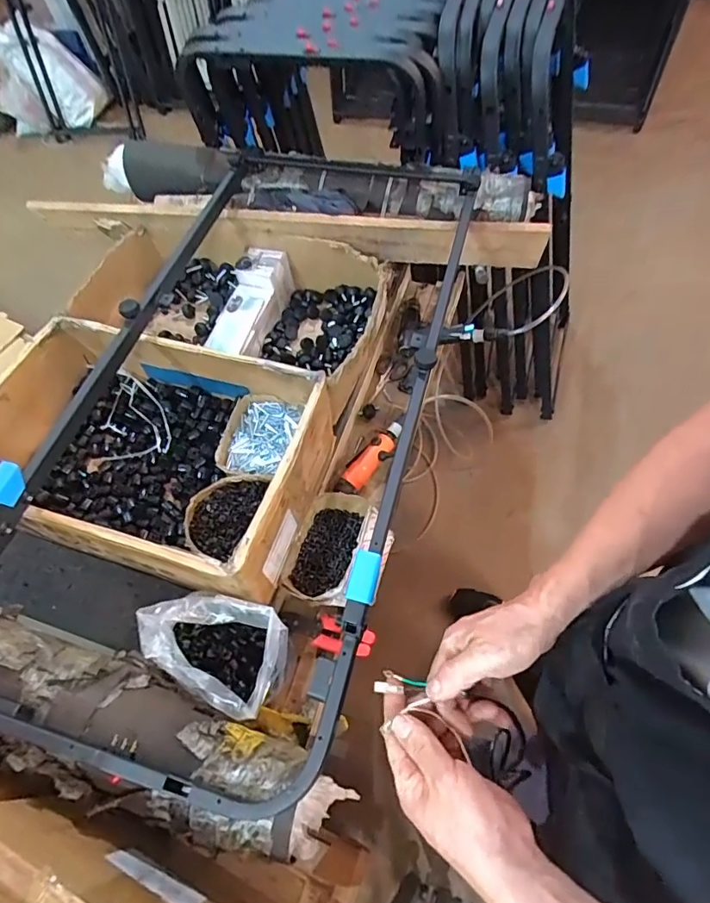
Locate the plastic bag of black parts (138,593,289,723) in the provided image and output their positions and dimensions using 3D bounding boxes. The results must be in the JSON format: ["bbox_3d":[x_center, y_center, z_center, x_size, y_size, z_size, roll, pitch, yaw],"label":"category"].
[{"bbox_3d":[-0.178,0.257,0.666,0.177,0.130,0.120,20,63,15],"label":"plastic bag of black parts"}]

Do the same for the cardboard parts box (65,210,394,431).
[{"bbox_3d":[-0.228,-0.294,1.020,0.589,0.142,0.346,17,62,14],"label":"cardboard parts box"}]

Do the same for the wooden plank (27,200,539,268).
[{"bbox_3d":[-0.171,-0.464,1.070,1.104,0.158,0.041,7,82,9],"label":"wooden plank"}]

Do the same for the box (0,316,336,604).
[{"bbox_3d":[-0.335,-0.001,0.823,0.530,0.168,0.351,14,62,12],"label":"box"}]

